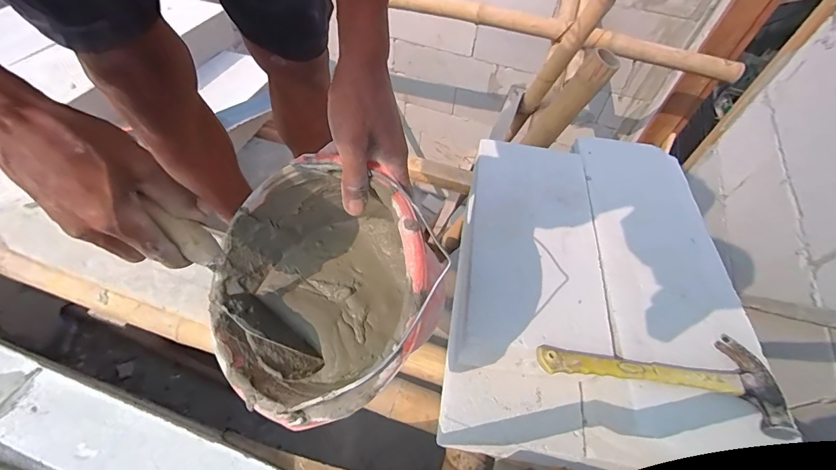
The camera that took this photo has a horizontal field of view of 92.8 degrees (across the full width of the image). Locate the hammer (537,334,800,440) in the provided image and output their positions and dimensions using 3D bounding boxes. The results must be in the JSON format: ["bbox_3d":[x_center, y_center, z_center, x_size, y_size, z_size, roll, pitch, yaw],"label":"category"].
[{"bbox_3d":[0.305,0.159,0.517,0.291,0.031,0.113,14,57,6],"label":"hammer"}]

